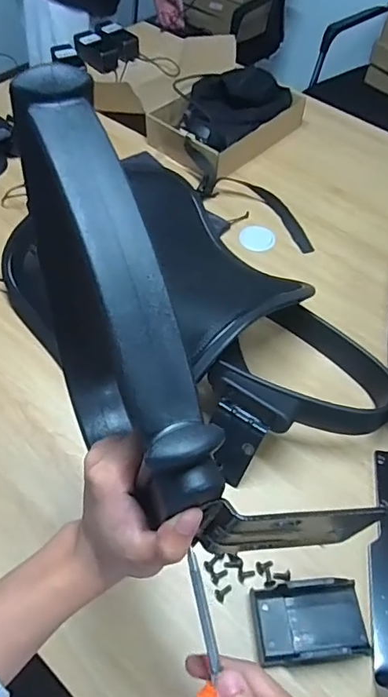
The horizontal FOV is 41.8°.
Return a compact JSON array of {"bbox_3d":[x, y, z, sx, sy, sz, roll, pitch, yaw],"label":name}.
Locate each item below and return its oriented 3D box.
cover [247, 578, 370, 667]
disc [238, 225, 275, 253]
[{"bbox_3d":[0.132,0.306,0.572,0.126,0.028,0.077,-5,57,-3],"label":"cover"},{"bbox_3d":[0.120,-0.207,0.960,0.065,0.006,0.061,0,56,0],"label":"disc"}]

